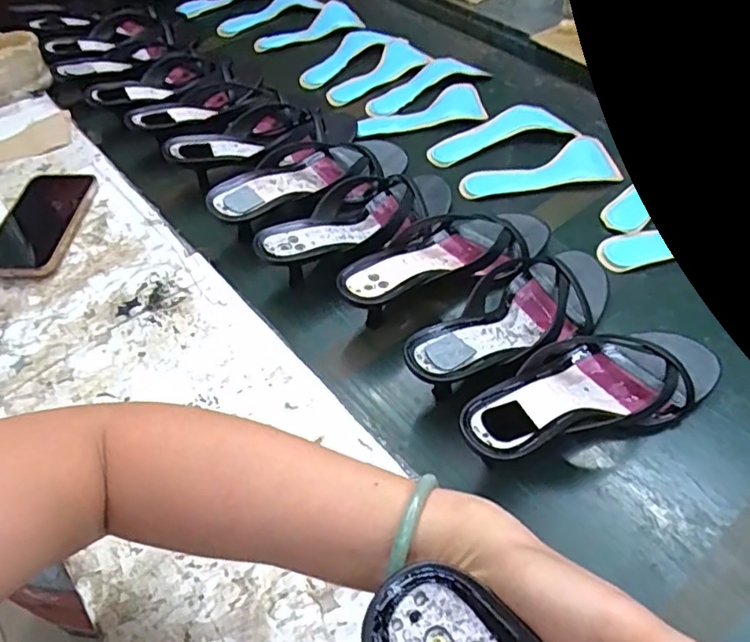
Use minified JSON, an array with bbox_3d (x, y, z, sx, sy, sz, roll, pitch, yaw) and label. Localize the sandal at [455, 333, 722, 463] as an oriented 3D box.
[{"bbox_3d":[0.183,0.055,0.487,0.261,0.059,0.099,-22,52,-16],"label":"sandal"}]

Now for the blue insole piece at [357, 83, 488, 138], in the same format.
[{"bbox_3d":[0.064,-0.309,0.857,0.193,0.017,0.104,-7,48,-6],"label":"blue insole piece"}]

